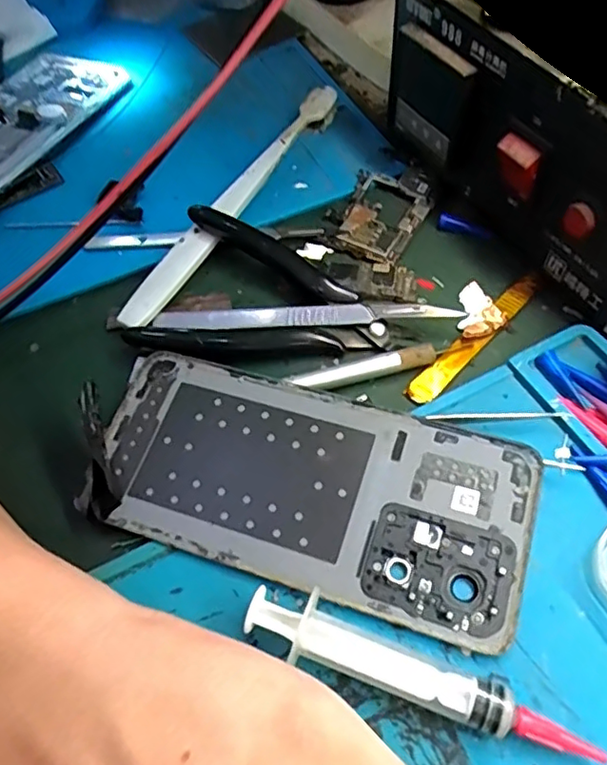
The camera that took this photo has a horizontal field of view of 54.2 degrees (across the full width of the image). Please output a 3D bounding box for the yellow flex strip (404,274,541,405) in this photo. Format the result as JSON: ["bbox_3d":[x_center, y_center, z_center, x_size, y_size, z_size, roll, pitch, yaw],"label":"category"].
[{"bbox_3d":[0.073,-0.019,0.251,0.011,0.004,0.082,40,68,18],"label":"yellow flex strip"}]

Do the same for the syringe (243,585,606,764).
[{"bbox_3d":[0.033,0.085,0.175,0.101,0.015,0.017,16,59,14],"label":"syringe"}]

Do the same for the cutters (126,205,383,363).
[{"bbox_3d":[-0.014,-0.037,0.258,0.099,0.023,0.080,15,59,14],"label":"cutters"}]

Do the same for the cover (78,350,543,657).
[{"bbox_3d":[-0.002,0.036,0.212,0.156,0.010,0.070,15,58,14],"label":"cover"}]

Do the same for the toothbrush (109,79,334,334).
[{"bbox_3d":[-0.032,-0.092,0.292,0.015,0.016,0.179,25,61,19],"label":"toothbrush"}]

